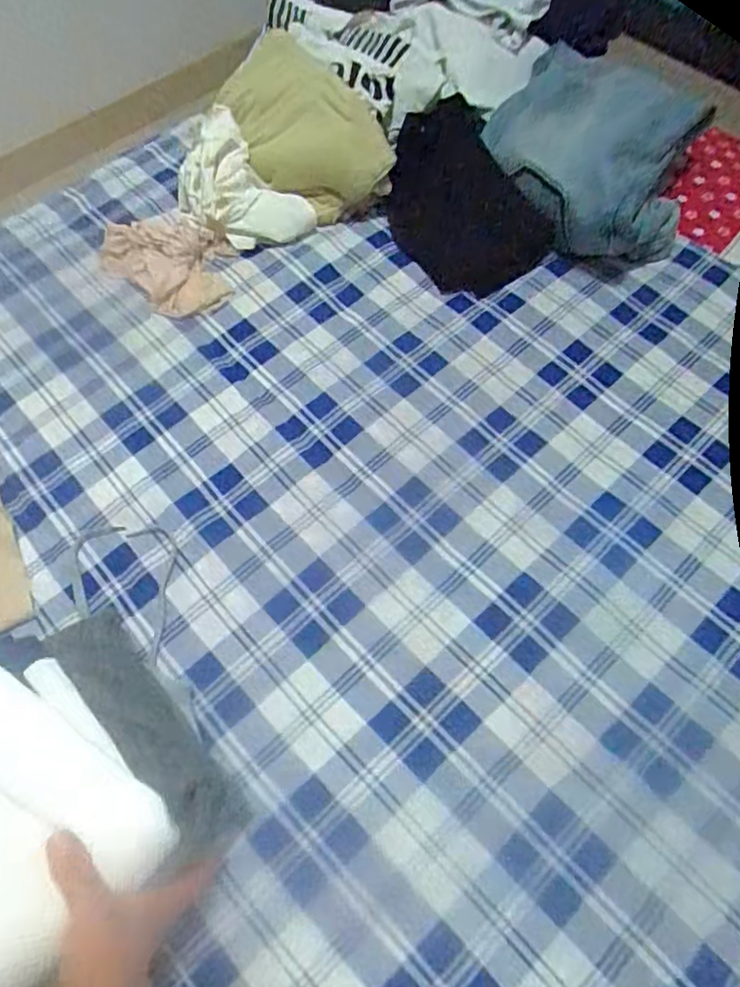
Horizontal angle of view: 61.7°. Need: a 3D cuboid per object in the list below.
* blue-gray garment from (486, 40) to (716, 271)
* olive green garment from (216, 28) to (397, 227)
[{"bbox_3d":[0.297,-0.459,0.840,0.294,0.134,0.259,30,67,14],"label":"blue-gray garment"},{"bbox_3d":[-0.106,-0.500,0.859,0.291,0.150,0.164,35,69,16],"label":"olive green garment"}]

